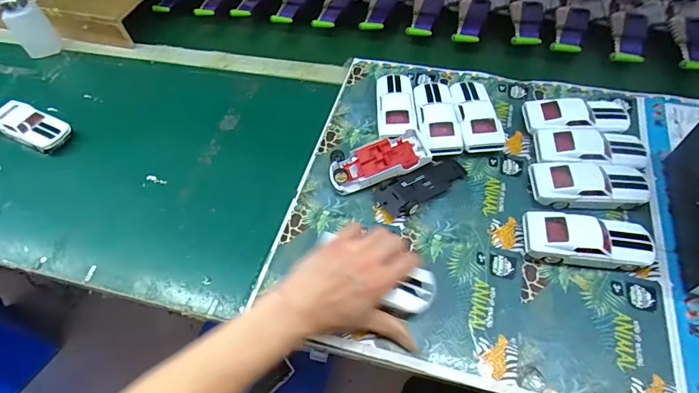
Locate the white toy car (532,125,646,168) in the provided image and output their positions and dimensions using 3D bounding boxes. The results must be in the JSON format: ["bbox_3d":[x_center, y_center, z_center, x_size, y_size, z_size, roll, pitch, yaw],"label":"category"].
[{"bbox_3d":[0.307,-0.057,0.509,0.130,0.037,0.057,2,57,5],"label":"white toy car"}]

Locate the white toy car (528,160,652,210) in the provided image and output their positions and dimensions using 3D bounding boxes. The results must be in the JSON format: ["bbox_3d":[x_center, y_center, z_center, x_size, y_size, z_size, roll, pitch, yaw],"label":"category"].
[{"bbox_3d":[0.288,-0.013,0.480,0.128,0.038,0.054,6,57,8],"label":"white toy car"}]

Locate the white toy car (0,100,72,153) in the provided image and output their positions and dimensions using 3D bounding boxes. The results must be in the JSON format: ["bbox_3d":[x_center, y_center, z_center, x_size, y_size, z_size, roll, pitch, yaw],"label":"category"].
[{"bbox_3d":[-0.480,-0.105,0.604,0.121,0.034,0.053,20,60,16],"label":"white toy car"}]

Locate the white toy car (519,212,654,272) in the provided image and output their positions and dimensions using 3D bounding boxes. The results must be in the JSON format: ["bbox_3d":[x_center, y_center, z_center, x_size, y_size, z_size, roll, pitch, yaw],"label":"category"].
[{"bbox_3d":[0.262,0.047,0.439,0.129,0.039,0.056,3,57,6],"label":"white toy car"}]

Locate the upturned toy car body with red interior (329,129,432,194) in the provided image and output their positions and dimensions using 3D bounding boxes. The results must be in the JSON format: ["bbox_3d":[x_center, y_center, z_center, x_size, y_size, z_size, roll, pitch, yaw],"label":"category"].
[{"bbox_3d":[0.038,-0.044,0.522,0.124,0.035,0.063,-9,56,-2],"label":"upturned toy car body with red interior"}]

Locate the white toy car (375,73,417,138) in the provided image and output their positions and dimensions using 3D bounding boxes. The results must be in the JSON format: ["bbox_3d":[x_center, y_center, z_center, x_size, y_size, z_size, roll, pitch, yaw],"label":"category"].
[{"bbox_3d":[0.066,-0.126,0.572,0.051,0.031,0.131,-2,56,2],"label":"white toy car"}]

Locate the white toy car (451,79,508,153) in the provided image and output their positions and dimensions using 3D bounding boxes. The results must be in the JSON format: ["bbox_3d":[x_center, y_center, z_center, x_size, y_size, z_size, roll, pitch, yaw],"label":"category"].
[{"bbox_3d":[0.174,-0.114,0.557,0.054,0.033,0.133,-6,56,0],"label":"white toy car"}]

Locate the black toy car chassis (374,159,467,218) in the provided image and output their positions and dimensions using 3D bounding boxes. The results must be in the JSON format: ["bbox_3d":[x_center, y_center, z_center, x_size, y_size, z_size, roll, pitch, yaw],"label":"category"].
[{"bbox_3d":[0.094,-0.016,0.506,0.123,0.020,0.047,-27,59,-14],"label":"black toy car chassis"}]

